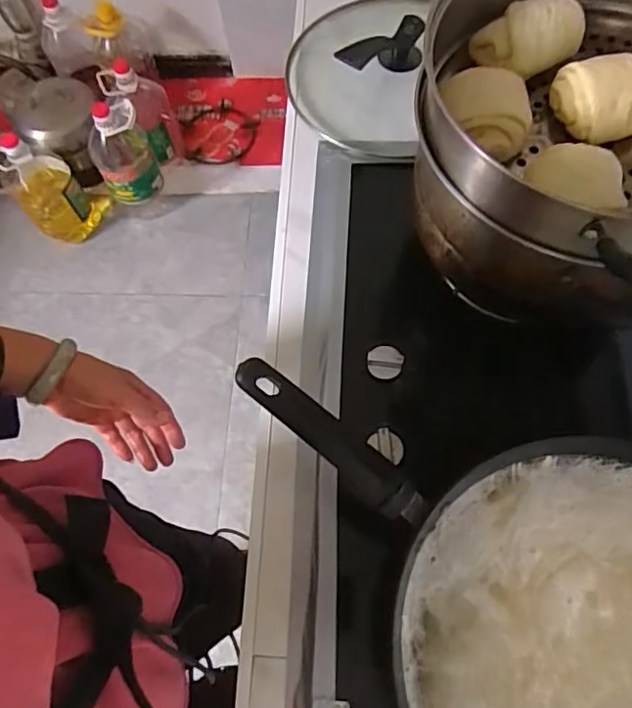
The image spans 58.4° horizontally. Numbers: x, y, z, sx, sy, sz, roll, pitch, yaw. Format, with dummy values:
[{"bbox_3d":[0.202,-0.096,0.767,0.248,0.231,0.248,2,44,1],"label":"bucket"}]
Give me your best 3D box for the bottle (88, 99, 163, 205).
[{"bbox_3d":[-0.521,-0.541,1.513,0.157,0.327,0.171,-28,69,-8],"label":"bottle"}]

